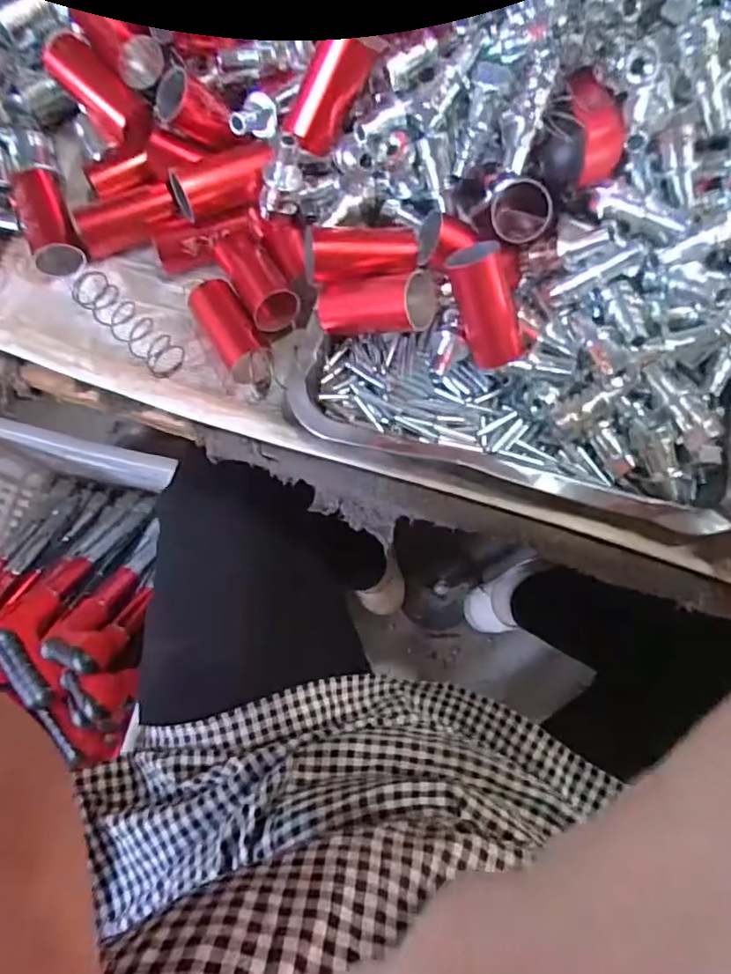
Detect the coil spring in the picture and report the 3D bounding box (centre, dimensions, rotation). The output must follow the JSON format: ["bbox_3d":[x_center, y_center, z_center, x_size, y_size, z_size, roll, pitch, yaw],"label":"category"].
[{"bbox_3d":[-0.146,-0.101,0.356,0.080,0.019,0.023,42,80,11],"label":"coil spring"}]

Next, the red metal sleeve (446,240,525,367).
[{"bbox_3d":[0.066,-0.097,0.315,0.028,0.023,0.063,-25,113,-5],"label":"red metal sleeve"}]

